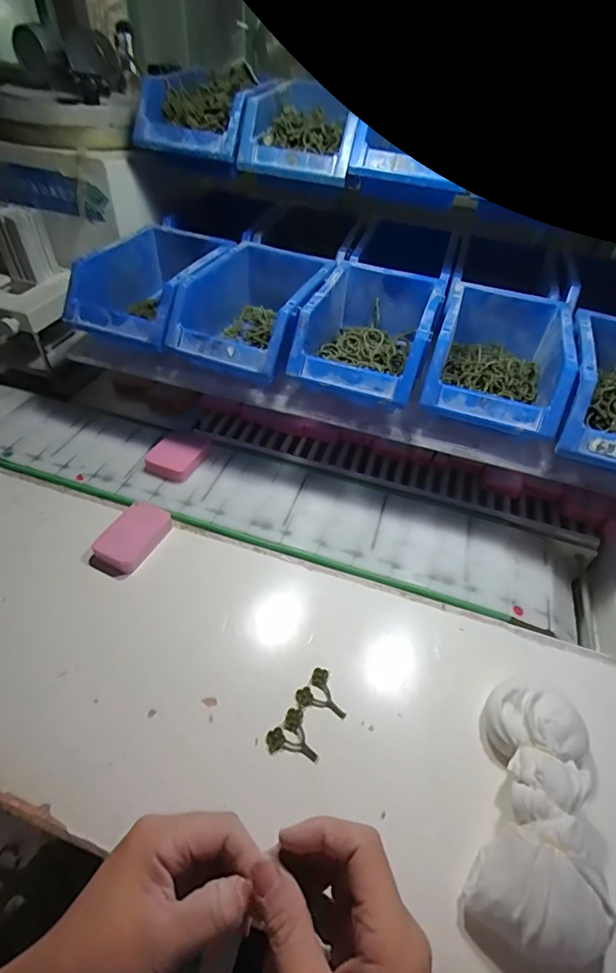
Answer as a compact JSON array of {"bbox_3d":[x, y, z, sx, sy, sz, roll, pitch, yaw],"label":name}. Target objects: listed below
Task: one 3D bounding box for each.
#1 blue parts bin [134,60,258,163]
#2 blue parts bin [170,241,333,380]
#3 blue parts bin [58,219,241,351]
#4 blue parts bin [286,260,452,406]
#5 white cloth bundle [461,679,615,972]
[{"bbox_3d":[-0.122,-0.446,0.532,0.119,0.058,0.164,13,46,6],"label":"blue parts bin"},{"bbox_3d":[-0.054,-0.194,0.503,0.125,0.079,0.195,20,48,13],"label":"blue parts bin"},{"bbox_3d":[-0.172,-0.226,0.517,0.121,0.074,0.177,19,47,12],"label":"blue parts bin"},{"bbox_3d":[0.063,-0.158,0.478,0.120,0.080,0.174,16,47,9],"label":"blue parts bin"},{"bbox_3d":[0.158,0.221,0.303,0.077,0.046,0.170,19,47,12],"label":"white cloth bundle"}]

